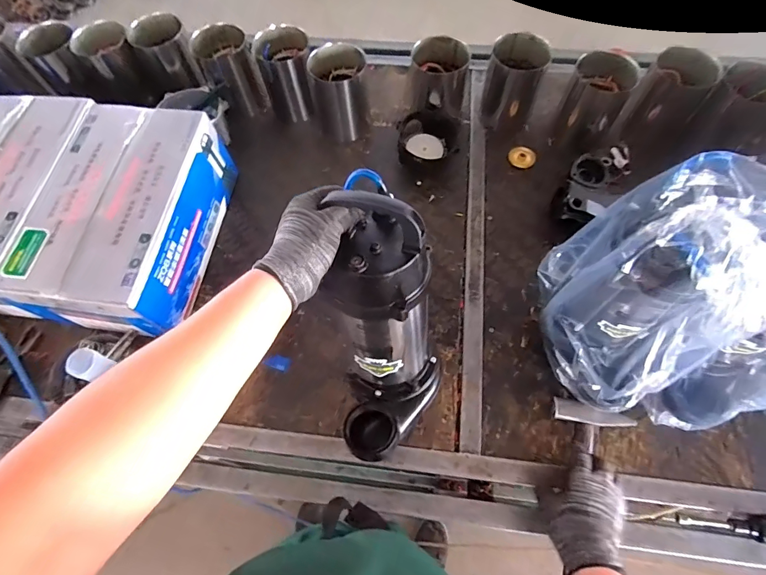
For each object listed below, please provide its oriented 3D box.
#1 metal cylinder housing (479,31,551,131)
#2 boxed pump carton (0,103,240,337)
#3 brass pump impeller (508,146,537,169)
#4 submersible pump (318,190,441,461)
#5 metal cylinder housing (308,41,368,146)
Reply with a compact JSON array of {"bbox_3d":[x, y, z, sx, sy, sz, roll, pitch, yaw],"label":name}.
[{"bbox_3d":[0.288,-0.451,0.915,0.120,0.165,0.110,19,68,11],"label":"metal cylinder housing"},{"bbox_3d":[-0.478,-0.132,0.776,0.258,0.161,0.407,7,66,6],"label":"boxed pump carton"},{"bbox_3d":[0.316,-0.295,0.929,0.059,0.013,0.051,22,68,12],"label":"brass pump impeller"},{"bbox_3d":[0.010,0.058,0.509,0.126,0.354,0.134,2,41,4],"label":"submersible pump"},{"bbox_3d":[-0.094,-0.430,0.922,0.127,0.160,0.108,-11,65,-2],"label":"metal cylinder housing"}]

